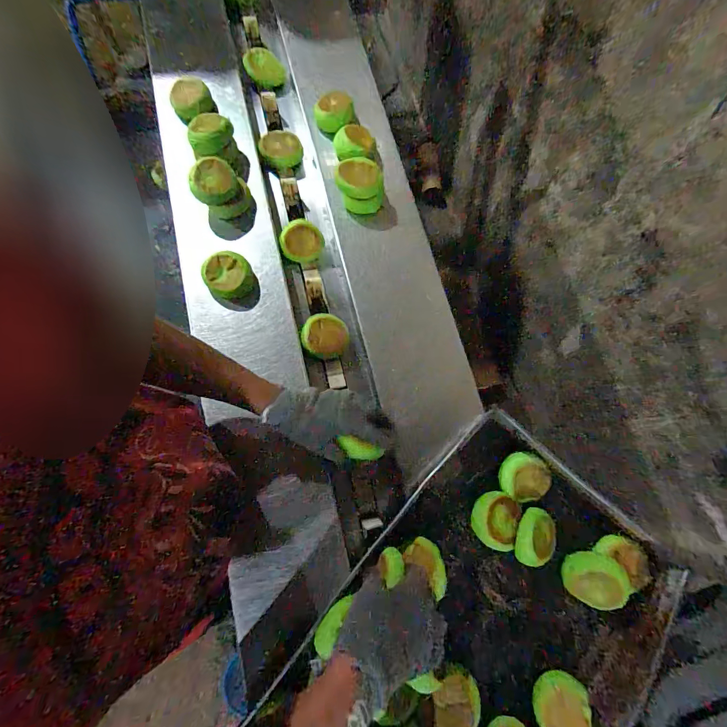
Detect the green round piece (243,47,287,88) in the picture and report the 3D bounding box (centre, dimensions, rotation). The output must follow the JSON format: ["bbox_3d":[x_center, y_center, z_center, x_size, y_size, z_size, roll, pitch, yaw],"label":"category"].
[{"bbox_3d":[-0.214,-0.636,0.801,0.090,0.042,0.058,30,81,5],"label":"green round piece"}]

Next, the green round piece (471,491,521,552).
[{"bbox_3d":[0.198,0.235,0.561,0.063,0.038,0.077,24,80,4],"label":"green round piece"}]

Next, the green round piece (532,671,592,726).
[{"bbox_3d":[0.265,0.459,0.498,0.078,0.031,0.072,0,79,-1],"label":"green round piece"}]

